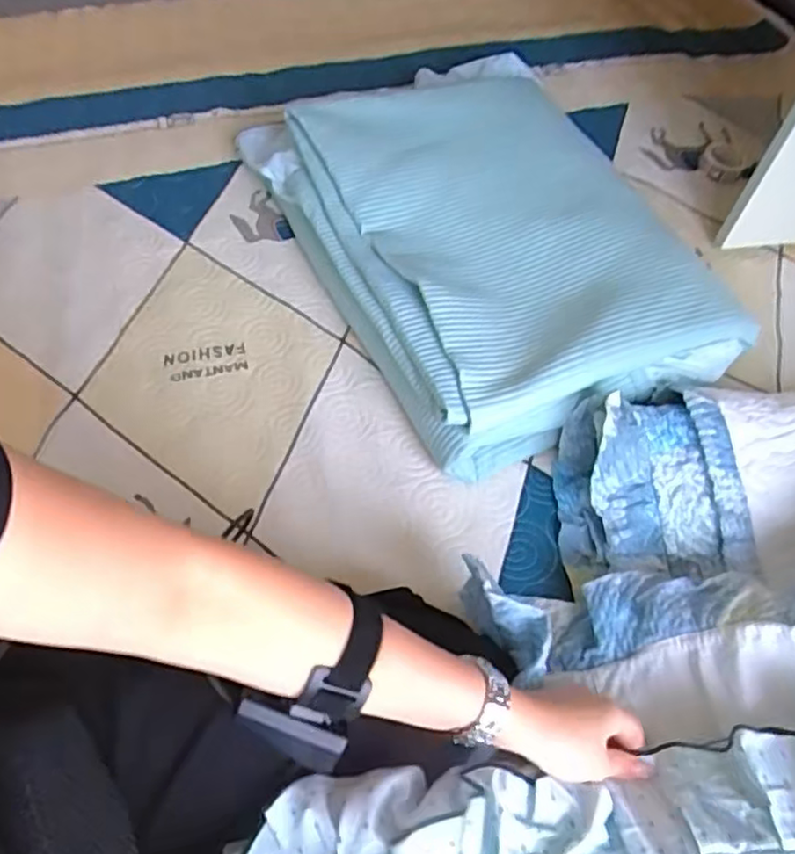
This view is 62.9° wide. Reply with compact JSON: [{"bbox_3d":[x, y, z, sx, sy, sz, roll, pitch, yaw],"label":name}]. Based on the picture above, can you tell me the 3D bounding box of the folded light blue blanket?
[{"bbox_3d":[0.094,-0.240,0.781,0.383,0.110,0.552,-19,62,-14],"label":"folded light blue blanket"}]

